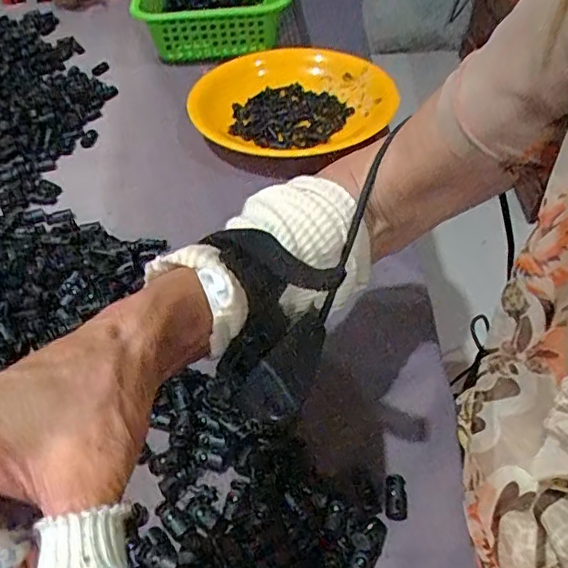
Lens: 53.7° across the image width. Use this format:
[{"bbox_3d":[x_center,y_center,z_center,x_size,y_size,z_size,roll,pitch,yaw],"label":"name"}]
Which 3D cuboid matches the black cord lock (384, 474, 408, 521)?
[{"bbox_3d":[0.073,0.140,0.370,0.014,0.010,0.029,2,47,5],"label":"black cord lock"}]

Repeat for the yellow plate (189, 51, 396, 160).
[{"bbox_3d":[0.012,-0.214,0.685,0.234,0.048,0.228,-1,47,2],"label":"yellow plate"}]

